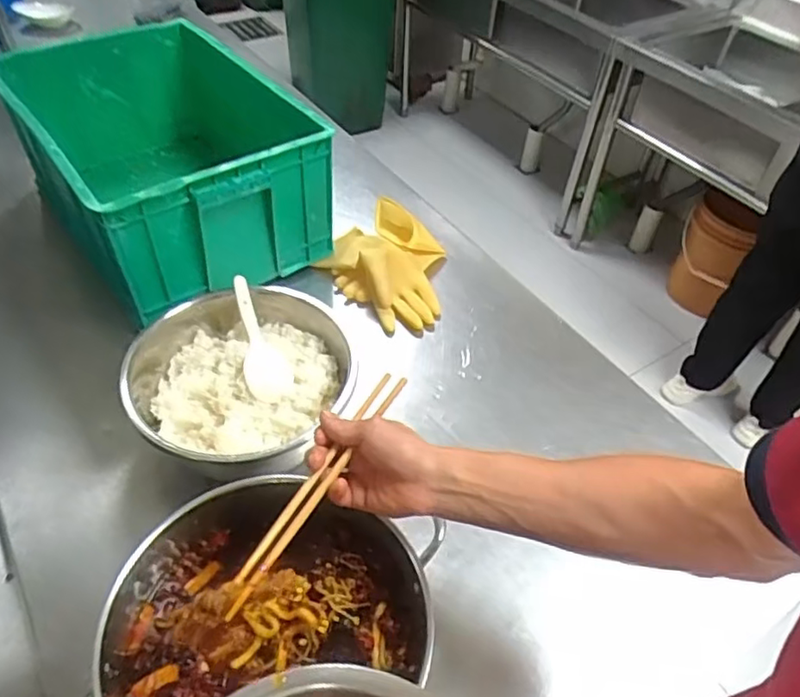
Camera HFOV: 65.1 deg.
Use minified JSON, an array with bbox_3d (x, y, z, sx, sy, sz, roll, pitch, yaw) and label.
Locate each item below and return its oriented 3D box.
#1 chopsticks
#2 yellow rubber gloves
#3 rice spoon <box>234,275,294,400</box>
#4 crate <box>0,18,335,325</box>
[{"bbox_3d":[-0.068,0.113,0.543,0.022,0.018,0.268,22,46,19],"label":"chopsticks"},{"bbox_3d":[-0.003,-0.140,1.010,0.188,0.067,0.231,-30,53,-28],"label":"yellow rubber gloves"},{"bbox_3d":[-0.181,-0.015,0.800,0.057,0.023,0.183,-15,62,-16],"label":"rice spoon"},{"bbox_3d":[-0.384,-0.316,1.057,0.373,0.237,0.569,-28,53,-26],"label":"crate"}]

